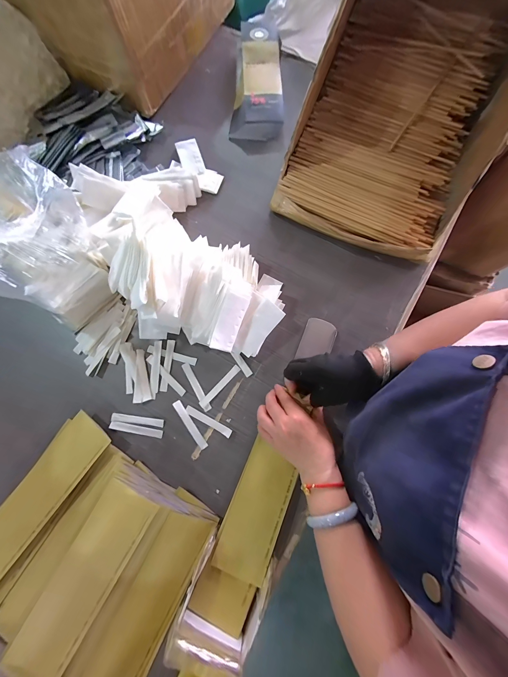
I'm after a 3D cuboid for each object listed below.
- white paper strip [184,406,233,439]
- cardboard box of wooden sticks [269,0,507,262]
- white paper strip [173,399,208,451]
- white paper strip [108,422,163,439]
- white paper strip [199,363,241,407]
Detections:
[{"bbox_3d":[-0.078,0.141,0.429,0.087,0.004,0.013,28,80,6],"label":"white paper strip"},{"bbox_3d":[0.262,-0.413,0.424,0.315,0.228,0.475,21,80,5],"label":"cardboard box of wooden sticks"},{"bbox_3d":[-0.109,0.147,0.428,0.013,0.008,0.091,-34,80,-6],"label":"white paper strip"},{"bbox_3d":[-0.202,0.156,0.431,0.092,0.004,0.014,11,79,3],"label":"white paper strip"},{"bbox_3d":[-0.060,0.084,0.444,0.013,0.004,0.092,43,82,8],"label":"white paper strip"}]

